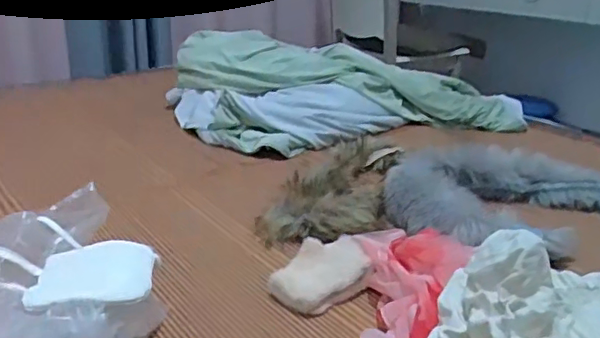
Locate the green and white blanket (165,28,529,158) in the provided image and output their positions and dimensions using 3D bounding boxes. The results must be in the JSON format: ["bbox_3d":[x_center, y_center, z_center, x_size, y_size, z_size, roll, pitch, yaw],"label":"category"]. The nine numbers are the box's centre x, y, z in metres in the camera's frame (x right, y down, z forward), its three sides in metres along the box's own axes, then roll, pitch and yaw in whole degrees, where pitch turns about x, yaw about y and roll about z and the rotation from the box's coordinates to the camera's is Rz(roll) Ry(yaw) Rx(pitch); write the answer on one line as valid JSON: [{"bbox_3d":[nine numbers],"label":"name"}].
[{"bbox_3d":[0.091,-0.212,1.496,0.779,0.178,0.543,-7,23,-25],"label":"green and white blanket"}]

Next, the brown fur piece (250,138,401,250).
[{"bbox_3d":[0.064,0.019,1.015,0.177,0.078,0.393,8,21,13],"label":"brown fur piece"}]

